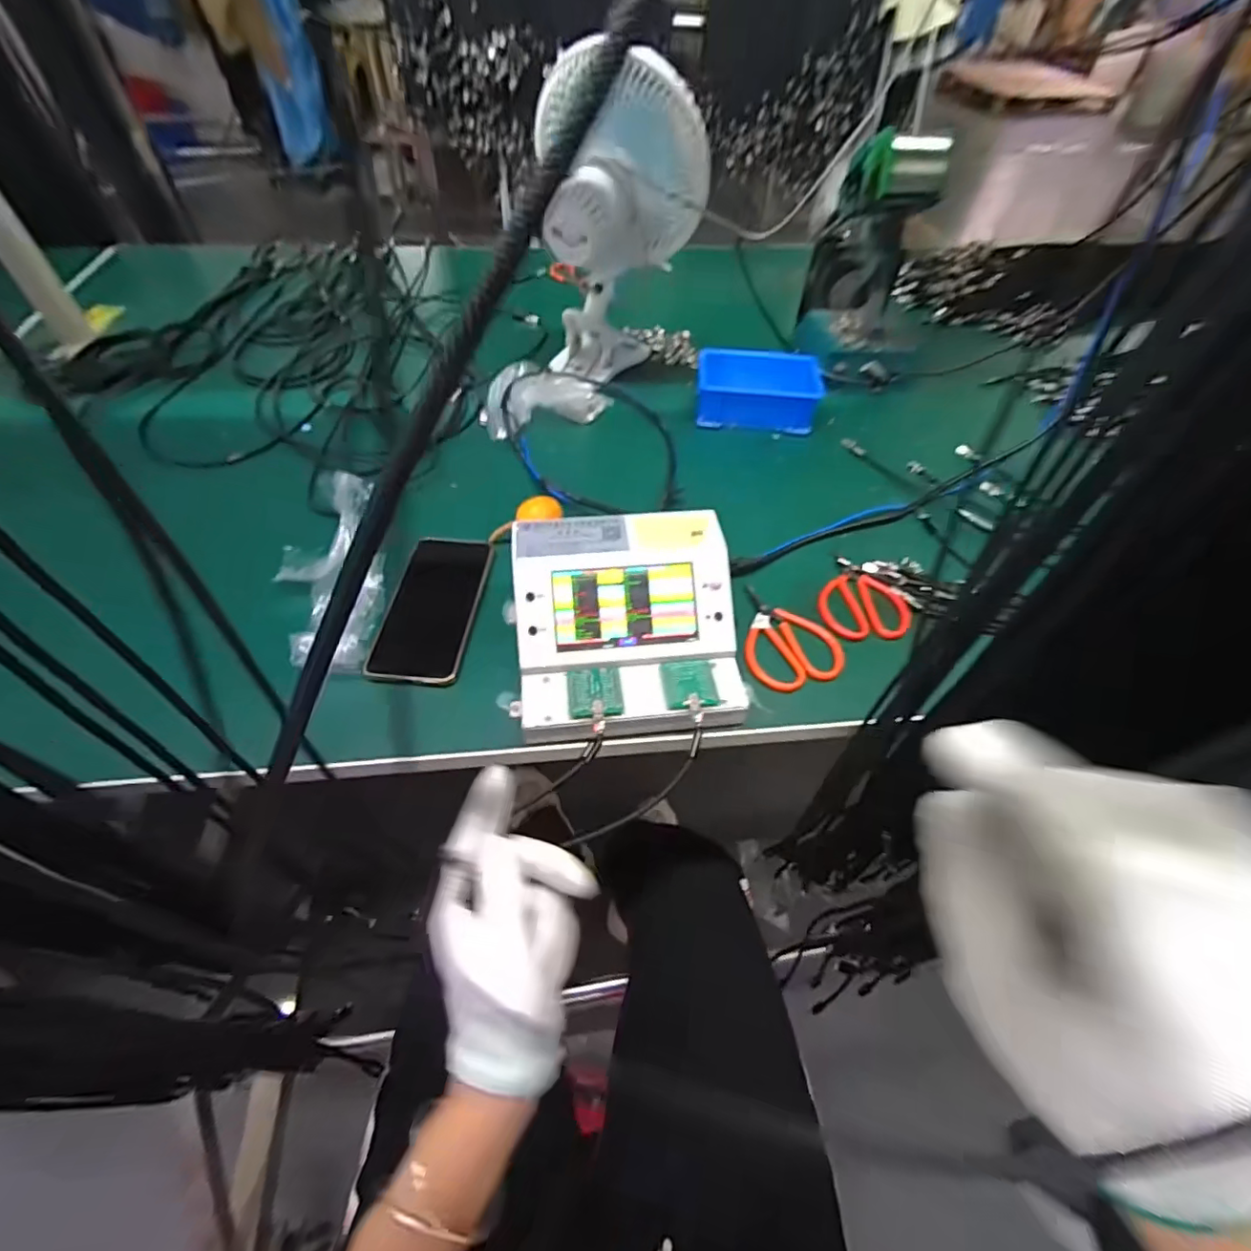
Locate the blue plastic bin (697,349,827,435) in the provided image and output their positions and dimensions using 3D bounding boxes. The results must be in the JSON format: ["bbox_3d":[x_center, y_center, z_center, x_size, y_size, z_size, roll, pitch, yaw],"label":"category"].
[{"bbox_3d":[0.161,-0.289,0.702,0.145,0.062,0.085,5,52,2],"label":"blue plastic bin"}]

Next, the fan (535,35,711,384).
[{"bbox_3d":[-0.005,-0.475,0.683,0.187,0.287,0.156,1,52,-1],"label":"fan"}]

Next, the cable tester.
[{"bbox_3d":[0.002,0.000,0.448,0.167,0.083,0.165,-5,53,-6],"label":"cable tester"}]

